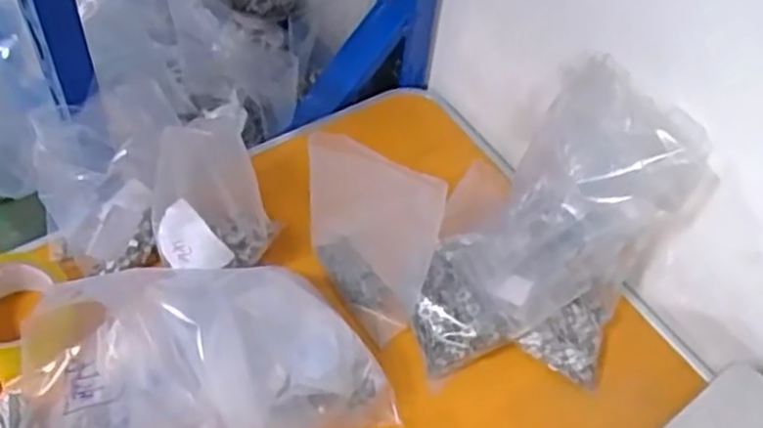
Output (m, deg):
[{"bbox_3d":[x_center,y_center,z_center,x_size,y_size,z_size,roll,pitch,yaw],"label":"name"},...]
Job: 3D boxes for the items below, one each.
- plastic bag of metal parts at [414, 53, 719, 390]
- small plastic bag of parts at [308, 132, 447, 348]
[{"bbox_3d":[0.143,0.026,0.658,0.169,0.210,0.215,40,59,23],"label":"plastic bag of metal parts"},{"bbox_3d":[-0.018,0.016,0.686,0.131,0.166,0.034,31,45,22],"label":"small plastic bag of parts"}]

